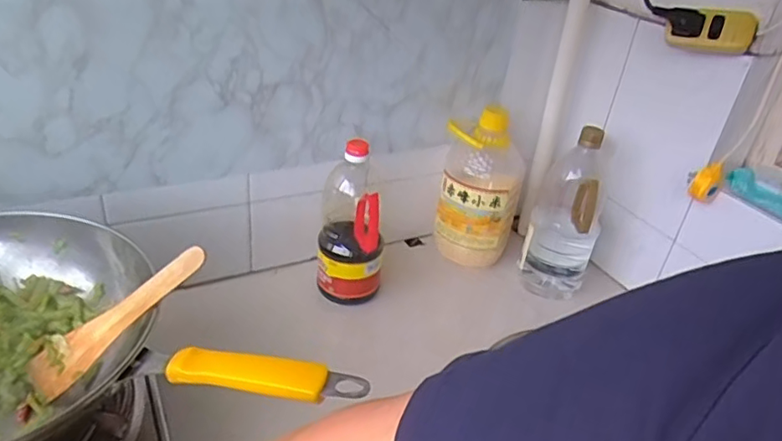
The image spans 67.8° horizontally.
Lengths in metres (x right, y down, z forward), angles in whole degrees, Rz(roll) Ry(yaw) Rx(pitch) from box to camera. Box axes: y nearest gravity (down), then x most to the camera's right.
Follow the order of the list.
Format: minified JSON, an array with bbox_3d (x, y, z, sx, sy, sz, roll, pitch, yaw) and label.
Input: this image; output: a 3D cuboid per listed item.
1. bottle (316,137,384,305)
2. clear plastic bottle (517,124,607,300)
[{"bbox_3d":[-0.060,-0.001,0.873,0.094,0.234,0.102,-1,32,-13],"label":"bottle"},{"bbox_3d":[0.276,-0.008,0.911,0.106,0.252,0.092,18,33,17],"label":"clear plastic bottle"}]

